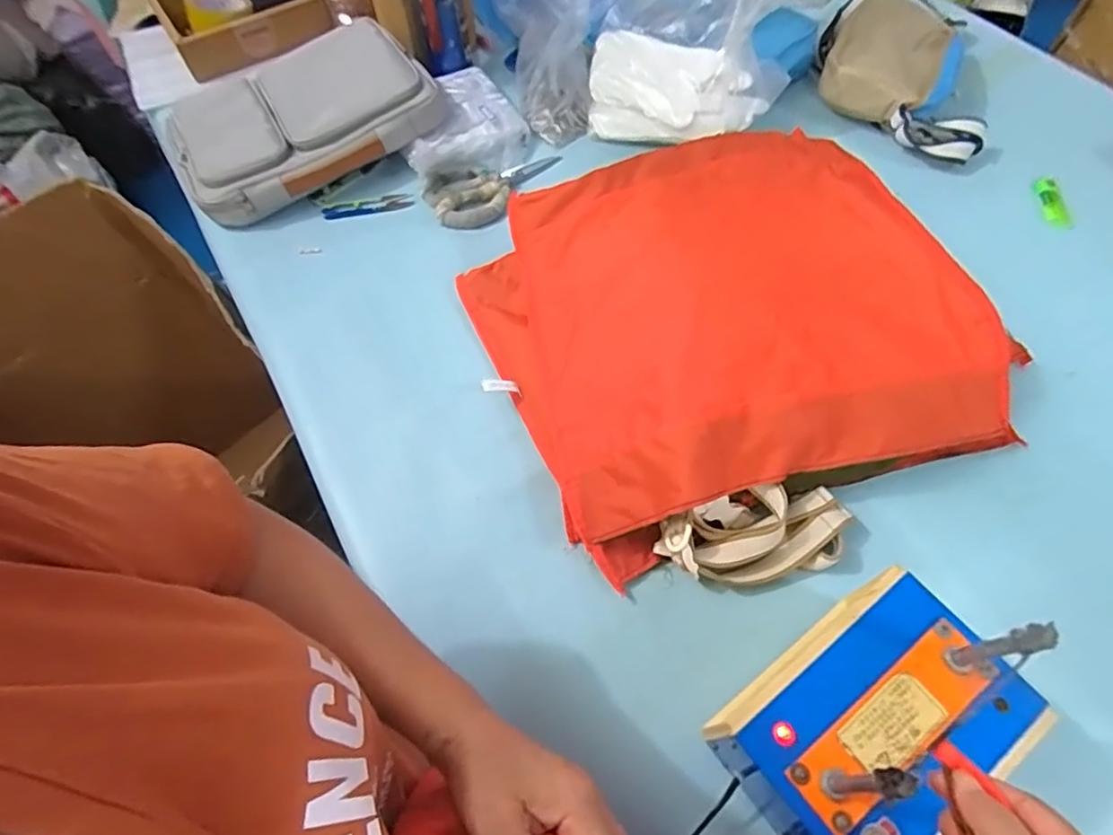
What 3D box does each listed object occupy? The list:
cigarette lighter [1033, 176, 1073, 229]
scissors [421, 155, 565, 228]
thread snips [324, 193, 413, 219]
[{"bbox_3d":[0.623,-0.270,0.764,0.026,0.013,0.076,-9,74,-2],"label":"cigarette lighter"},{"bbox_3d":[-0.074,-0.303,0.808,0.188,0.028,0.085,-25,62,-11],"label":"scissors"},{"bbox_3d":[-0.249,-0.282,0.804,0.116,0.010,0.025,-11,60,-3],"label":"thread snips"}]

